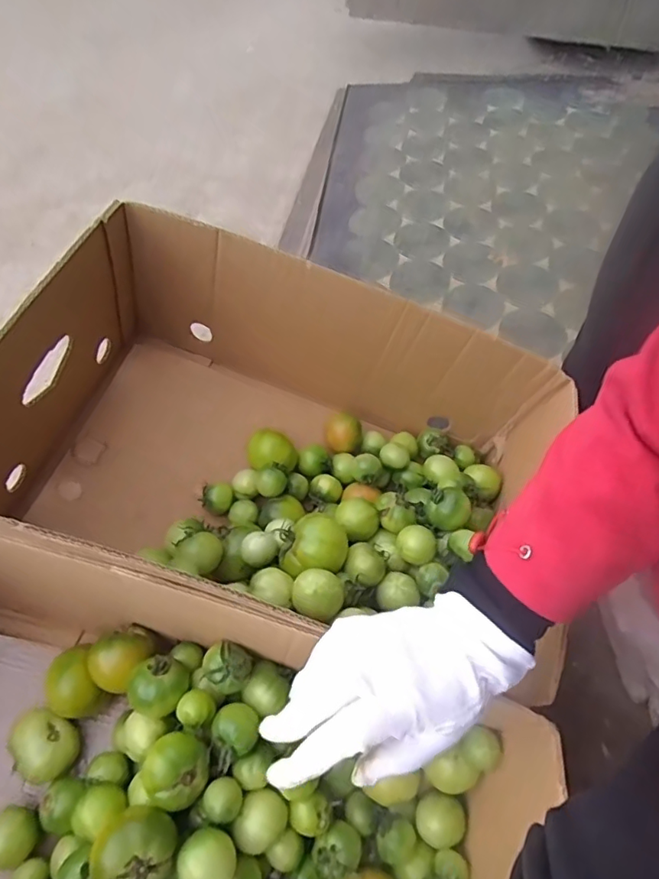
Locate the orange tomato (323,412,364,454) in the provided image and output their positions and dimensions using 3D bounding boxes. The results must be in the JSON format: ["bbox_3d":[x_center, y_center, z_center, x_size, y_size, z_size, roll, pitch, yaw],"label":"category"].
[{"bbox_3d":[0.017,-0.008,0.677,0.042,0.038,0.035,27,60,20],"label":"orange tomato"}]

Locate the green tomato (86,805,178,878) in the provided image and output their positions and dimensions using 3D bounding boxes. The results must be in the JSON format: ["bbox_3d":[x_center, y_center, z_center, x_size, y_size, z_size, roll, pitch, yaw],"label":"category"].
[{"bbox_3d":[-0.143,0.305,0.399,0.055,0.042,0.060,22,59,17],"label":"green tomato"}]

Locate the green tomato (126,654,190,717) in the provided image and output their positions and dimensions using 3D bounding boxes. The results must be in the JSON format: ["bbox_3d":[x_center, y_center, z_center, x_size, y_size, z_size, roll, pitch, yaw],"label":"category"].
[{"bbox_3d":[-0.143,0.208,0.457,0.049,0.034,0.043,-19,56,-11],"label":"green tomato"}]

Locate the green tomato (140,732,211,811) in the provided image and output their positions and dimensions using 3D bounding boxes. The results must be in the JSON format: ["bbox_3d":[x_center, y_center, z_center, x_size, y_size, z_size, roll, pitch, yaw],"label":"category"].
[{"bbox_3d":[-0.118,0.257,0.424,0.043,0.038,0.048,32,62,22],"label":"green tomato"}]

